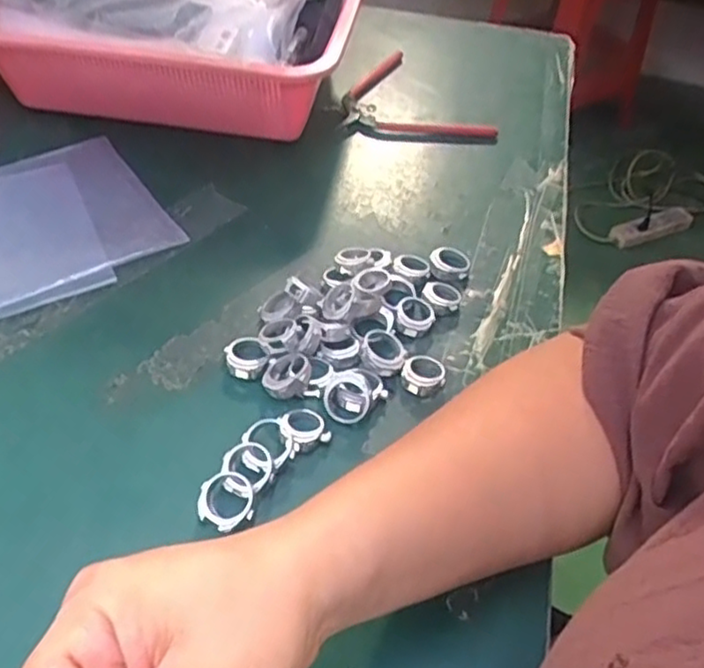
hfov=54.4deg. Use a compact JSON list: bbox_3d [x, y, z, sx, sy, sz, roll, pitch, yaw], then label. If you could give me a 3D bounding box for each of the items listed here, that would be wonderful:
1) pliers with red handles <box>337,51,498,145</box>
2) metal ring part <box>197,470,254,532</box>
[{"bbox_3d":[0.059,-0.211,0.607,0.131,0.019,0.107,5,48,-1],"label":"pliers with red handles"},{"bbox_3d":[-0.063,0.085,0.344,0.027,0.014,0.028,2,49,-3],"label":"metal ring part"}]

